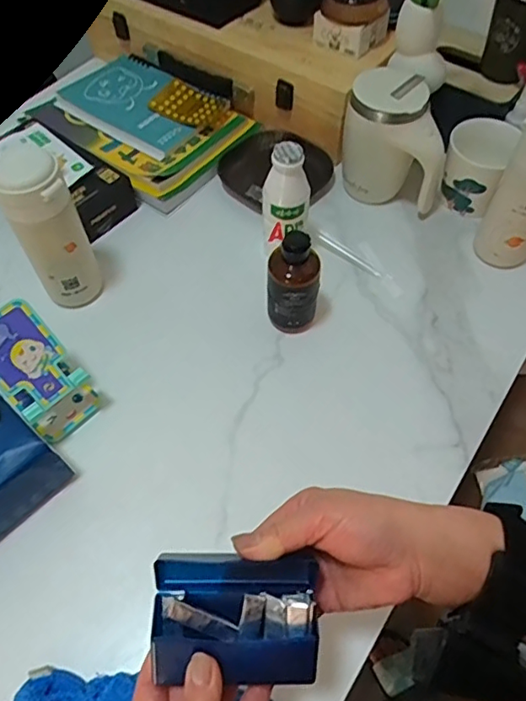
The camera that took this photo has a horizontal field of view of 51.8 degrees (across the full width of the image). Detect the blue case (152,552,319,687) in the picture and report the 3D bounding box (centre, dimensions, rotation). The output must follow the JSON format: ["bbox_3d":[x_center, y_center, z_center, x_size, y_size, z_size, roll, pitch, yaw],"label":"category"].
[{"bbox_3d":[-0.015,0.153,0.312,0.092,0.022,0.066,-1,58,0],"label":"blue case"}]

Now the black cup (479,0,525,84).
[{"bbox_3d":[0.307,-0.389,0.654,0.072,0.103,0.067,21,60,13],"label":"black cup"}]

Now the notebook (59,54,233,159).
[{"bbox_3d":[-0.174,-0.354,0.775,0.216,0.014,0.149,32,66,18],"label":"notebook"}]

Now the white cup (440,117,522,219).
[{"bbox_3d":[0.263,-0.228,0.680,0.074,0.094,0.087,25,61,15],"label":"white cup"}]

